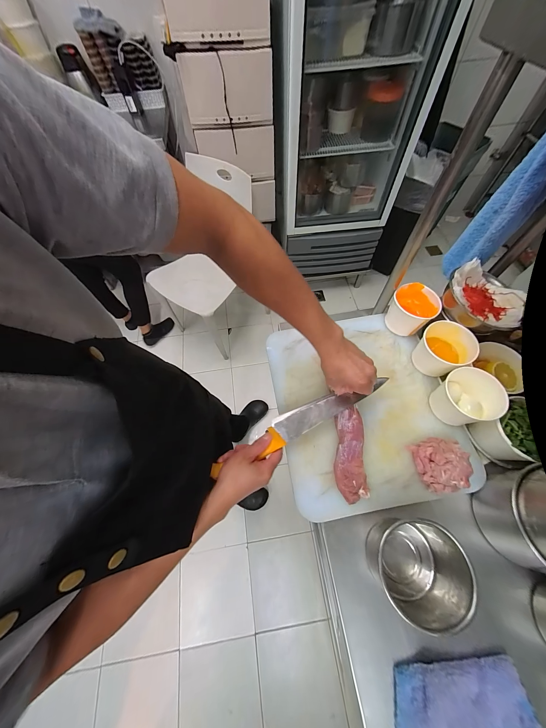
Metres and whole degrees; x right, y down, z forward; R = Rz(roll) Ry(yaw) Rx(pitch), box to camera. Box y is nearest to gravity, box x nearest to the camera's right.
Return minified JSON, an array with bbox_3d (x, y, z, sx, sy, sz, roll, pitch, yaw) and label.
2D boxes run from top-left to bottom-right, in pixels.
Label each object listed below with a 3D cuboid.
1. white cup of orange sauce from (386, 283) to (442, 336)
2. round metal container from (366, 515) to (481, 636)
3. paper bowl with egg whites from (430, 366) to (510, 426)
[{"bbox_3d":[0.314,-0.123,0.555,0.093,0.068,0.097,-1,63,2],"label":"white cup of orange sauce"},{"bbox_3d":[0.210,0.303,0.369,0.106,0.112,0.111,-1,63,2],"label":"round metal container"},{"bbox_3d":[0.358,0.063,0.456,0.080,0.078,0.094,-17,63,-7],"label":"paper bowl with egg whites"}]

